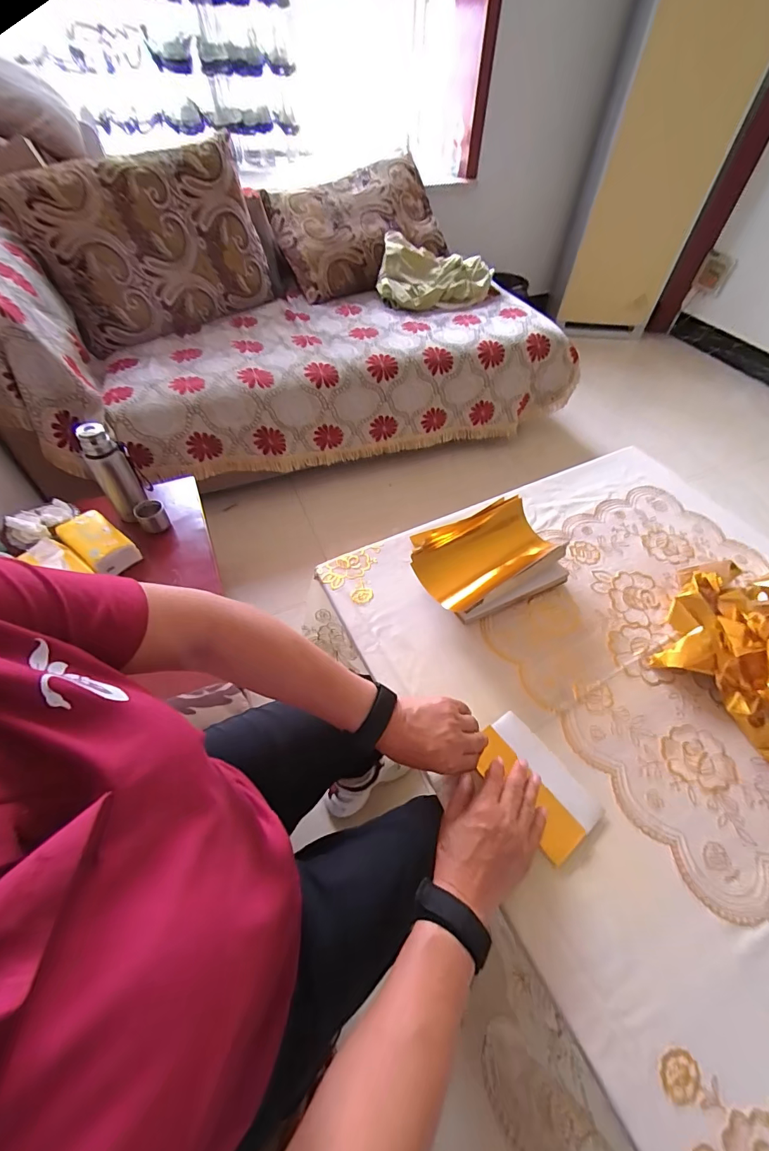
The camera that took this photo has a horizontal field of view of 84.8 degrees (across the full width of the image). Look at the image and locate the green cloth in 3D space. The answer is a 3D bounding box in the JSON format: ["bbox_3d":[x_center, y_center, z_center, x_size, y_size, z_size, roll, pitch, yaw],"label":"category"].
[{"bbox_3d":[0.174,-1.022,1.453,0.380,0.170,0.184,5,52,3],"label":"green cloth"}]

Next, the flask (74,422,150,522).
[{"bbox_3d":[-0.584,-0.214,0.927,0.083,0.215,0.085,-31,59,-23],"label":"flask"}]

